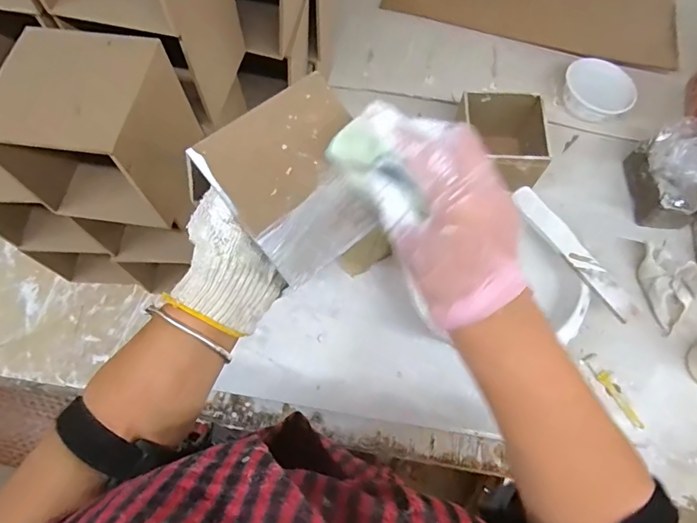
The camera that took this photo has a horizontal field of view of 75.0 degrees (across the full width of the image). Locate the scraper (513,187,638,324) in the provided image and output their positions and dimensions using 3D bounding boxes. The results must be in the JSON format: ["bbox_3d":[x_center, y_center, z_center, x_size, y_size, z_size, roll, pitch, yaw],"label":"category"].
[{"bbox_3d":[0.277,-0.014,0.559,0.035,0.010,0.196,-31,71,-13],"label":"scraper"}]

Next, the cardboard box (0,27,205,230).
[{"bbox_3d":[-0.208,-0.106,0.384,0.119,0.120,0.105,9,67,3],"label":"cardboard box"}]

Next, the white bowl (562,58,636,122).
[{"bbox_3d":[0.399,-0.275,0.739,0.094,0.049,0.097,0,67,-1],"label":"white bowl"}]

